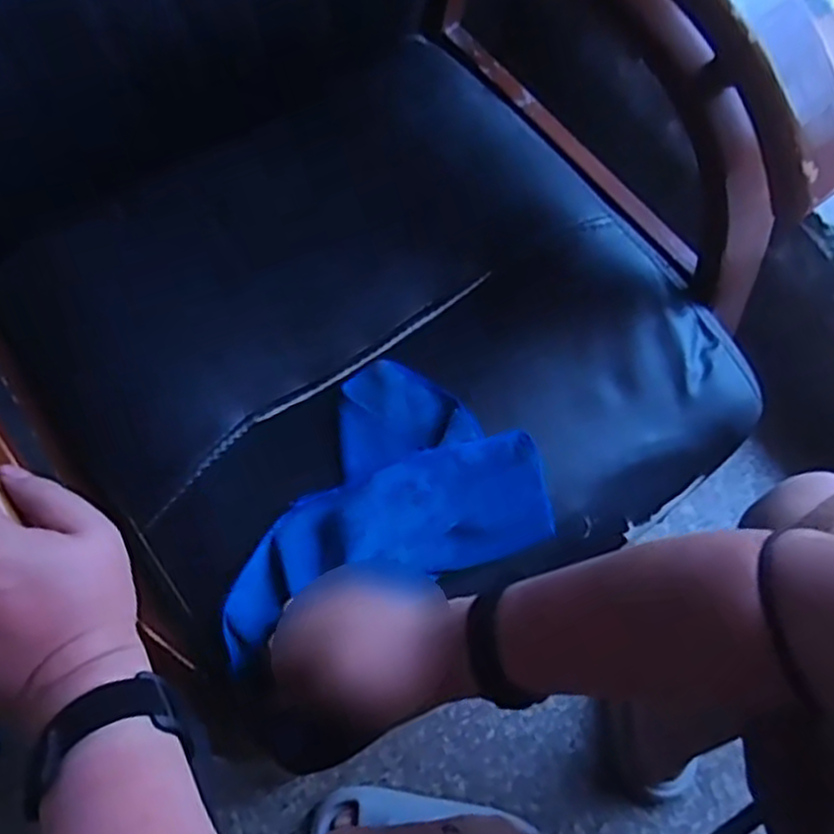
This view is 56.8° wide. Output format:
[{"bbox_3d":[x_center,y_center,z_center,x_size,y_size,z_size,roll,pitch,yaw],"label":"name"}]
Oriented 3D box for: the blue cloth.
[{"bbox_3d":[-0.039,0.050,0.580,0.257,0.035,0.176,-20,72,-7],"label":"blue cloth"}]

